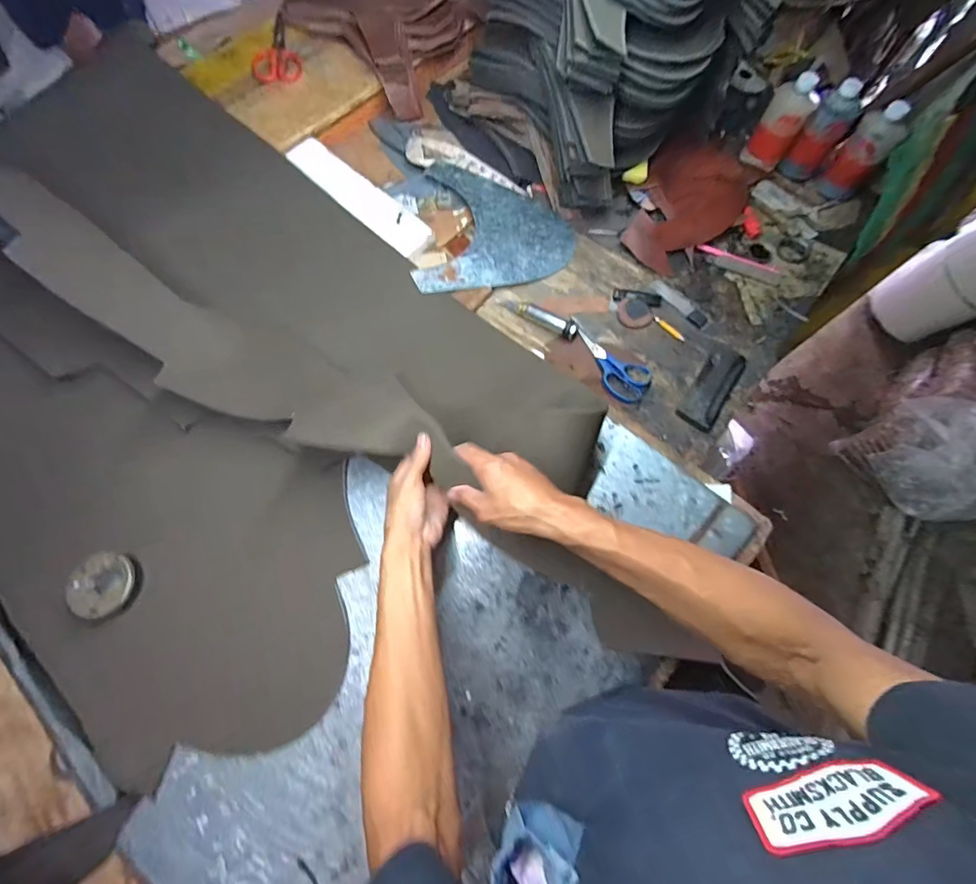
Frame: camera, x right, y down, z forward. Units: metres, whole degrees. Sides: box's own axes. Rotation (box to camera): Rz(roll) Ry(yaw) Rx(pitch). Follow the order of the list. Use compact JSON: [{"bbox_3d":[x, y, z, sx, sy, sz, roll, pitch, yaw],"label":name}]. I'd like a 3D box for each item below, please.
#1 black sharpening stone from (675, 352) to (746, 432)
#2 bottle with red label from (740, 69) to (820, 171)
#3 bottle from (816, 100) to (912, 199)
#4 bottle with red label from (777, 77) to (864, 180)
[{"bbox_3d":[0.351,-0.085,0.676,0.053,0.017,0.156,37,74,10],"label":"black sharpening stone"},{"bbox_3d":[0.538,-0.583,0.808,0.074,0.151,0.060,28,69,11],"label":"bottle with red label"},{"bbox_3d":[0.677,-0.520,0.790,0.076,0.154,0.057,38,72,14],"label":"bottle"},{"bbox_3d":[0.610,-0.560,0.803,0.066,0.153,0.054,38,72,14],"label":"bottle with red label"}]

